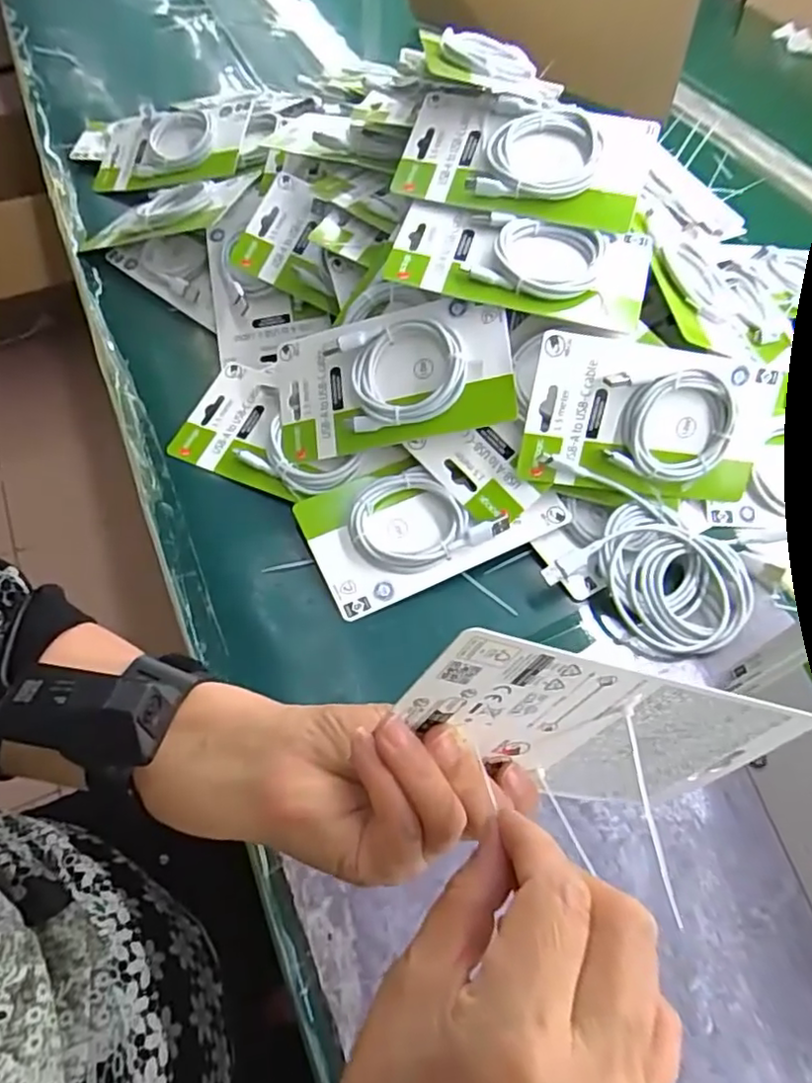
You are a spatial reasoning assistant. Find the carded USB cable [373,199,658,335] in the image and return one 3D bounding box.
[{"bbox_3d":[0.080,-0.202,0.457,0.181,0.029,0.079,14,58,5],"label":"carded USB cable"}]

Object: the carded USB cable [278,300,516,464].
[{"bbox_3d":[-0.014,-0.119,0.466,0.178,0.022,0.099,-10,83,18],"label":"carded USB cable"}]

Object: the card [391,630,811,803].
[{"bbox_3d":[0.077,0.082,0.262,0.176,0.095,0.004,15,42,-21],"label":"card"}]

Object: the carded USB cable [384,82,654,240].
[{"bbox_3d":[0.086,-0.288,0.473,0.179,0.027,0.101,18,80,11],"label":"carded USB cable"}]

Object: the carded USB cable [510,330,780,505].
[{"bbox_3d":[0.174,-0.083,0.447,0.179,0.102,0.020,5,19,-9],"label":"carded USB cable"}]

